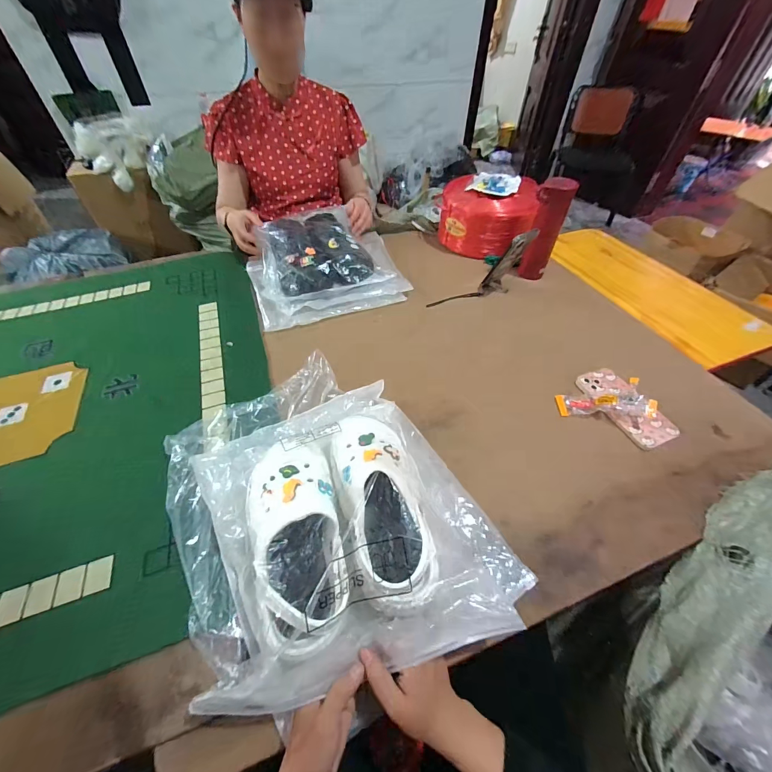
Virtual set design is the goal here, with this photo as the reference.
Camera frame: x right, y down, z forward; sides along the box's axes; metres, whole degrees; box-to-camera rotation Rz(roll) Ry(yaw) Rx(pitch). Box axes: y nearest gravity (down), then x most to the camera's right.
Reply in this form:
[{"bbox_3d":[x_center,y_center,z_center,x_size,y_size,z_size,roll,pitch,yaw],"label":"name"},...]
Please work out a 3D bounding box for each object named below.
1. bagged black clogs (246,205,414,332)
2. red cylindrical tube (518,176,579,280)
[{"bbox_3d":[-0.154,-0.318,0.838,0.357,0.113,0.344,-15,51,-14],"label":"bagged black clogs"},{"bbox_3d":[0.376,-0.372,0.810,0.074,0.210,0.074,20,51,15],"label":"red cylindrical tube"}]

